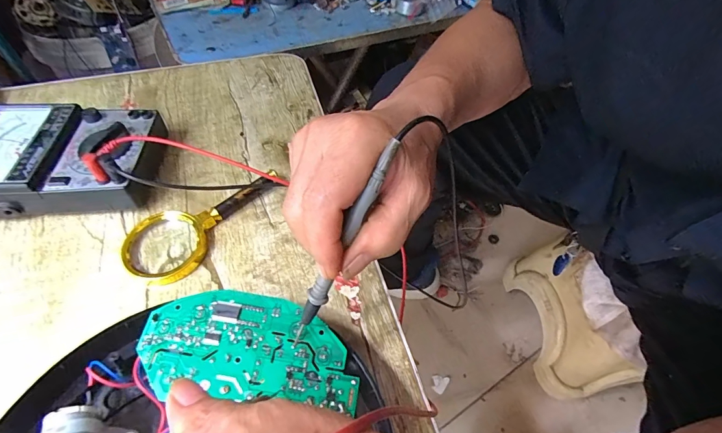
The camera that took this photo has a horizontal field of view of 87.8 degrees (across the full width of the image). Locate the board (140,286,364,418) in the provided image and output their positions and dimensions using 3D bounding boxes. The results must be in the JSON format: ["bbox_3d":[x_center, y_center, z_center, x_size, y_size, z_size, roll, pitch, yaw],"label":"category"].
[{"bbox_3d":[-0.071,0.085,0.248,0.140,0.015,0.063,12,51,3],"label":"board"}]

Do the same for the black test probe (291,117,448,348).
[{"bbox_3d":[-0.005,0.017,0.220,0.017,0.163,0.015,37,21,22],"label":"black test probe"}]

